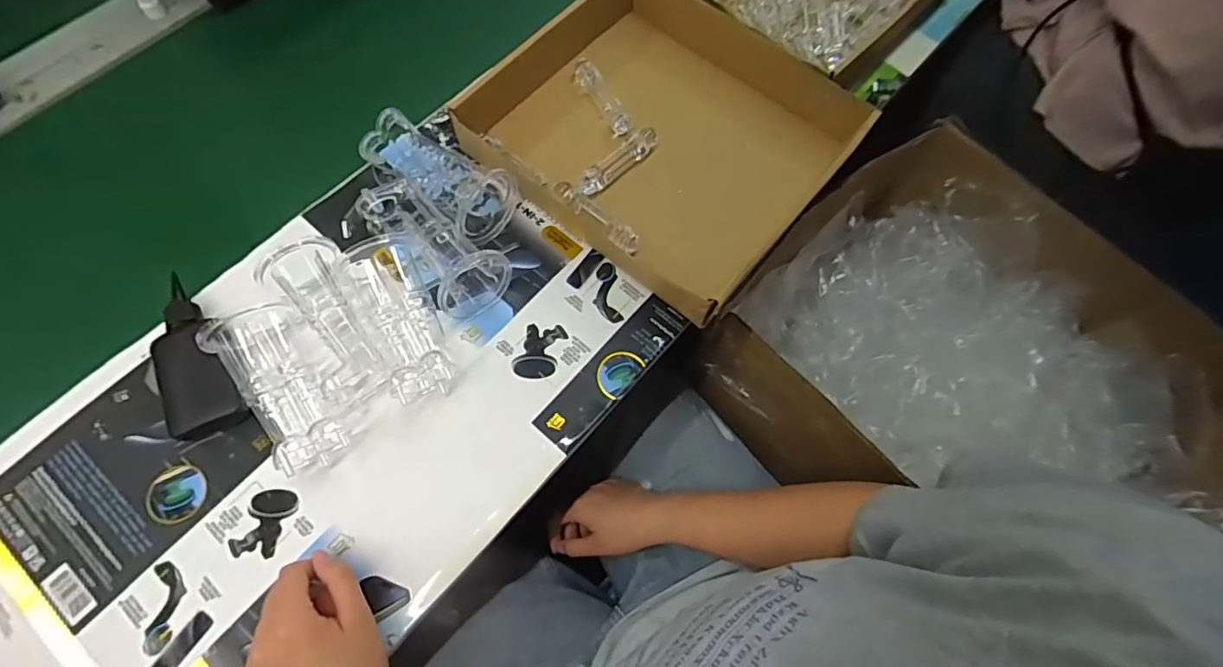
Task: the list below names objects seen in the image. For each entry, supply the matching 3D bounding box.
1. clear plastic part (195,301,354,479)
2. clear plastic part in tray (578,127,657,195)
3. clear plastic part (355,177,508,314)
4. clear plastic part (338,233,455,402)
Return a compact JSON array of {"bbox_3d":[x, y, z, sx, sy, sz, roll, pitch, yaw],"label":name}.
[{"bbox_3d":[-0.258,0.042,0.437,0.056,0.050,0.127,-32,73,-13],"label":"clear plastic part"},{"bbox_3d":[0.006,-0.167,0.539,0.022,0.020,0.095,43,73,13],"label":"clear plastic part in tray"},{"bbox_3d":[-0.157,-0.076,0.486,0.139,0.052,0.060,40,73,13],"label":"clear plastic part"},{"bbox_3d":[-0.174,-0.017,0.462,0.059,0.051,0.140,-22,71,-10],"label":"clear plastic part"}]

